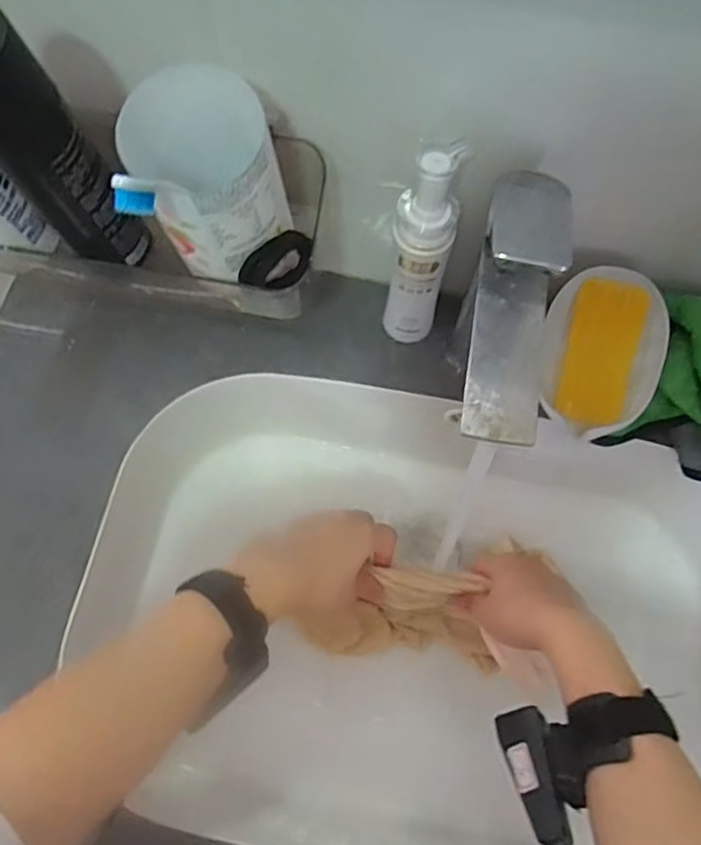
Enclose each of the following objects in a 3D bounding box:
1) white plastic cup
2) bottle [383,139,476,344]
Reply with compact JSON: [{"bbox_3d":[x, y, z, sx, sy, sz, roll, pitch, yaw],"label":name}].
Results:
[{"bbox_3d":[-0.084,-0.146,0.388,0.078,0.100,0.075,0,69,1],"label":"white plastic cup"},{"bbox_3d":[0.048,-0.111,0.450,0.040,0.185,0.036,8,69,4],"label":"bottle"}]

